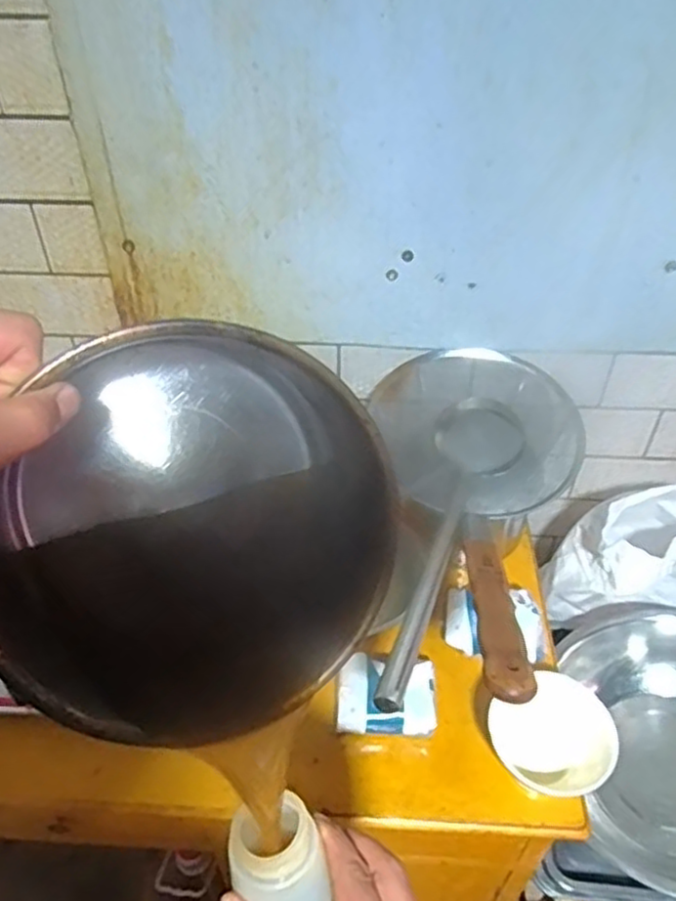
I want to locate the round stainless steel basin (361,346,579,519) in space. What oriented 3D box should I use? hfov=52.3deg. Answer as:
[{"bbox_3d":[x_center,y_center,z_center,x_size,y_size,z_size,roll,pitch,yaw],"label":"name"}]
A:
[{"bbox_3d":[0.197,-0.021,0.982,0.262,0.117,0.288,0,43,0],"label":"round stainless steel basin"}]

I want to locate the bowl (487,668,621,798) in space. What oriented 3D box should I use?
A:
[{"bbox_3d":[0.235,0.316,0.760,0.115,0.062,0.128,-32,52,-30],"label":"bowl"}]

